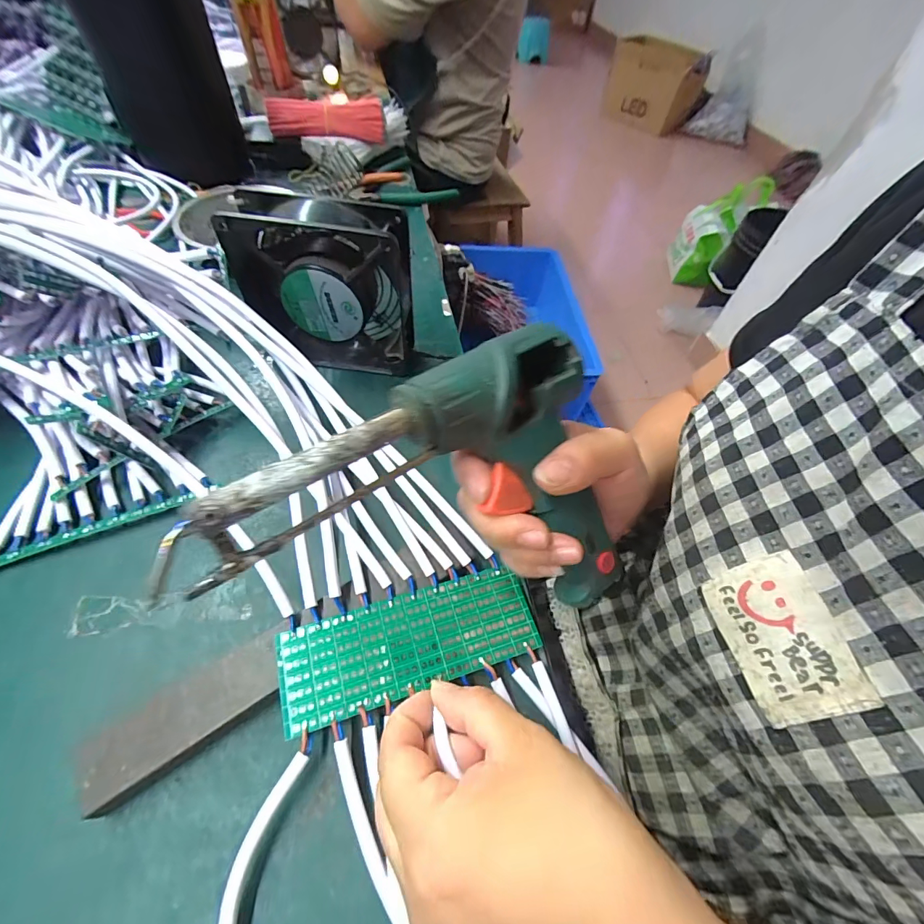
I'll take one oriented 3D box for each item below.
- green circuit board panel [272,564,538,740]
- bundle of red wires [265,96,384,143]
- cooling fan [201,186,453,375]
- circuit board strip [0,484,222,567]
[{"bbox_3d":[-0.026,0.094,0.220,0.131,0.005,0.046,-12,57,-15],"label":"green circuit board panel"},{"bbox_3d":[-0.176,-0.447,0.539,0.144,0.037,0.032,-3,54,-10],"label":"bundle of red wires"},{"bbox_3d":[-0.098,-0.129,0.316,0.129,0.119,0.043,9,52,-1],"label":"cooling fan"},{"bbox_3d":[-0.219,0.039,0.255,0.128,0.009,0.010,-19,58,-20],"label":"circuit board strip"}]

